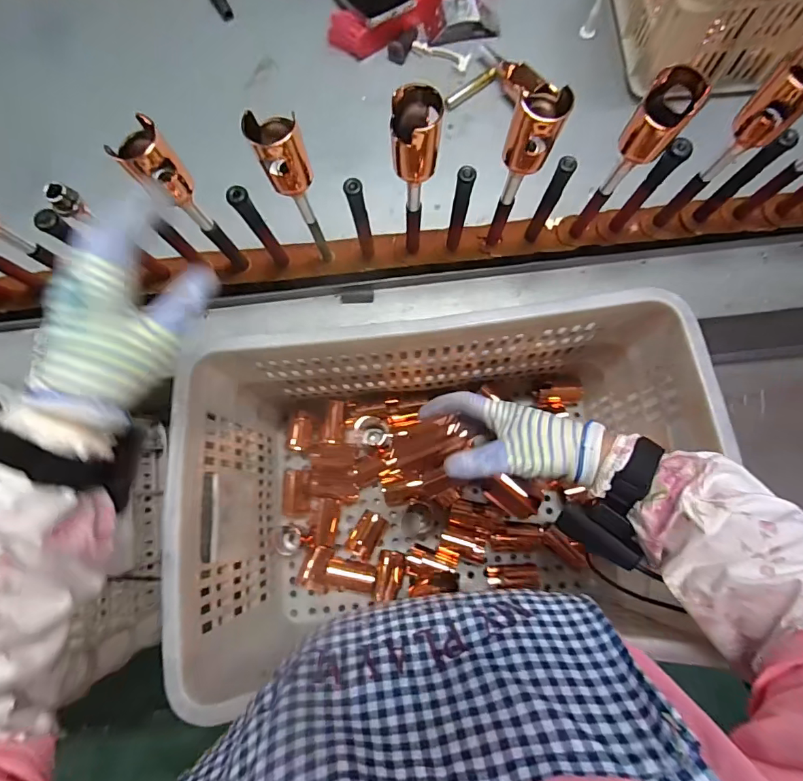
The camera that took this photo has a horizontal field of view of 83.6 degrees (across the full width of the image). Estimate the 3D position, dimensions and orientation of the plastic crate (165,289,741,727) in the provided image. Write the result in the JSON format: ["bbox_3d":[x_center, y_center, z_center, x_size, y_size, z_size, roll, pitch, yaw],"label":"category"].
[{"bbox_3d":[0.043,0.119,0.553,0.524,0.293,0.330,-8,77,-2],"label":"plastic crate"}]

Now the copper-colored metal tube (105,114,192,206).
[{"bbox_3d":[-0.211,-0.193,0.382,0.038,0.069,0.035,33,78,7],"label":"copper-colored metal tube"}]

